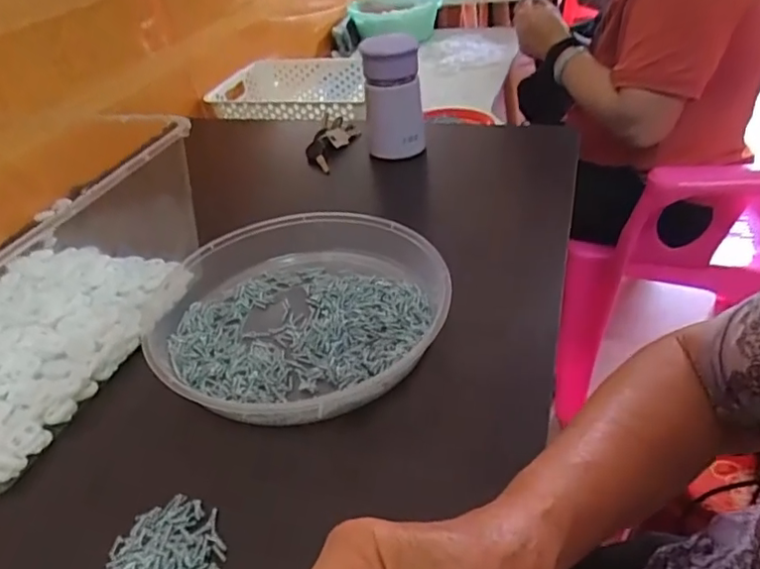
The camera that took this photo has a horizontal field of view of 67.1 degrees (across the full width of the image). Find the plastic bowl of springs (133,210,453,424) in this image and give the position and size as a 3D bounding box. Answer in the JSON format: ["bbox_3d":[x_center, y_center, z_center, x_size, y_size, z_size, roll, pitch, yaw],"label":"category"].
[{"bbox_3d":[-0.070,0.014,0.462,0.231,0.046,0.225,-4,37,3],"label":"plastic bowl of springs"}]

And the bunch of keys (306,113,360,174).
[{"bbox_3d":[-0.065,-0.185,0.744,0.045,0.033,0.114,8,38,17],"label":"bunch of keys"}]

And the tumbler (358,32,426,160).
[{"bbox_3d":[0.013,-0.224,0.682,0.062,0.131,0.067,-8,37,-3],"label":"tumbler"}]

